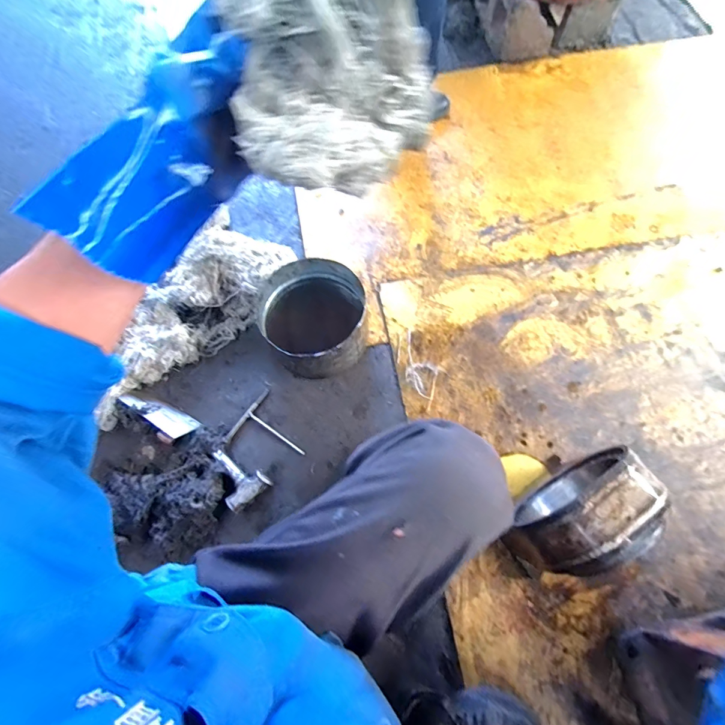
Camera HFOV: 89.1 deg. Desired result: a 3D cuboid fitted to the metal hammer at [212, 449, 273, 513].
[{"bbox_3d":[-0.285,0.256,0.828,0.140,0.041,0.092,41,75,15],"label":"metal hammer"}]

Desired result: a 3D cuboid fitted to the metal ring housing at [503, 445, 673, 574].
[{"bbox_3d":[0.365,0.248,0.605,0.211,0.212,0.099,-34,72,-11],"label":"metal ring housing"}]

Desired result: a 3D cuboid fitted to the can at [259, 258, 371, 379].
[{"bbox_3d":[-0.113,-0.107,0.903,0.255,0.150,0.265,0,69,1],"label":"can"}]

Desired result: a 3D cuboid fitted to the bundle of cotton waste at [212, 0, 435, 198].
[{"bbox_3d":[-0.023,-0.175,0.218,0.096,0.103,0.138,37,74,14],"label":"bundle of cotton waste"}]

